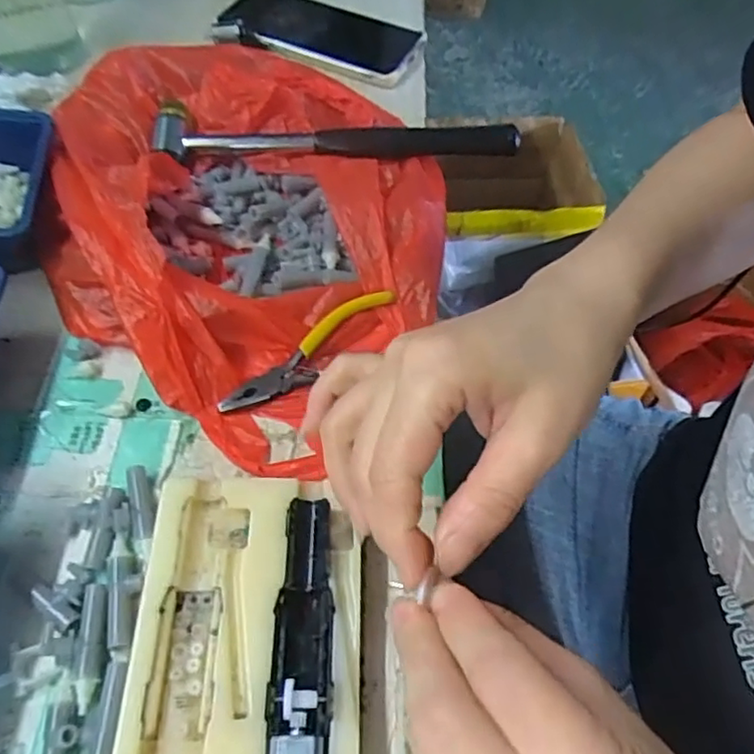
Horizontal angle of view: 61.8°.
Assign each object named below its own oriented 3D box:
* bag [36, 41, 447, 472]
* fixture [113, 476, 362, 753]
[{"bbox_3d":[-0.090,-0.118,0.382,0.270,0.048,0.245,34,61,18],"label":"bag"},{"bbox_3d":[-0.051,0.105,0.252,0.088,0.020,0.136,1,59,-2],"label":"fixture"}]

